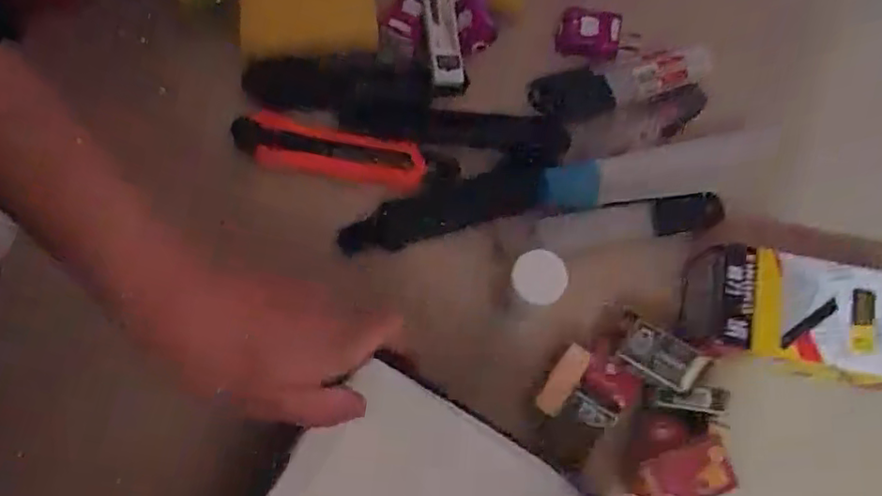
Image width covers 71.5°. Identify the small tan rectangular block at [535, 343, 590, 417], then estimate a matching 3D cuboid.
[{"bbox_3d":[0.078,0.084,0.391,0.017,0.007,0.046,31,77,7],"label":"small tan rectangular block"}]

